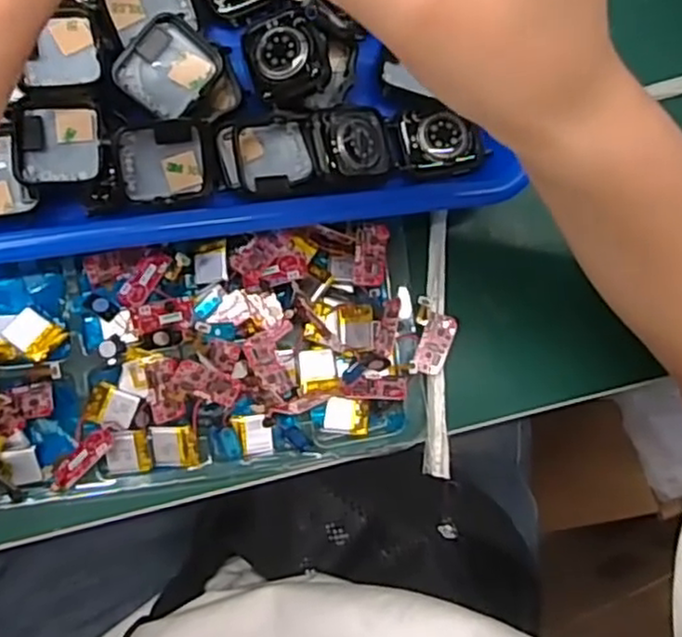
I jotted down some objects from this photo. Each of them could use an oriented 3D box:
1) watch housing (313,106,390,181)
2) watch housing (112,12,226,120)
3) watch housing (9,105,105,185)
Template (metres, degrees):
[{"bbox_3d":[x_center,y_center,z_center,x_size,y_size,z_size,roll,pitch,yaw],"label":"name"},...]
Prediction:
[{"bbox_3d":[0.006,-0.078,0.317,0.041,0.008,0.035,-10,94,-34],"label":"watch housing"},{"bbox_3d":[-0.074,-0.110,0.305,0.036,0.010,0.041,34,79,-4],"label":"watch housing"},{"bbox_3d":[-0.118,-0.073,0.295,0.035,0.017,0.034,-5,84,-10],"label":"watch housing"}]

